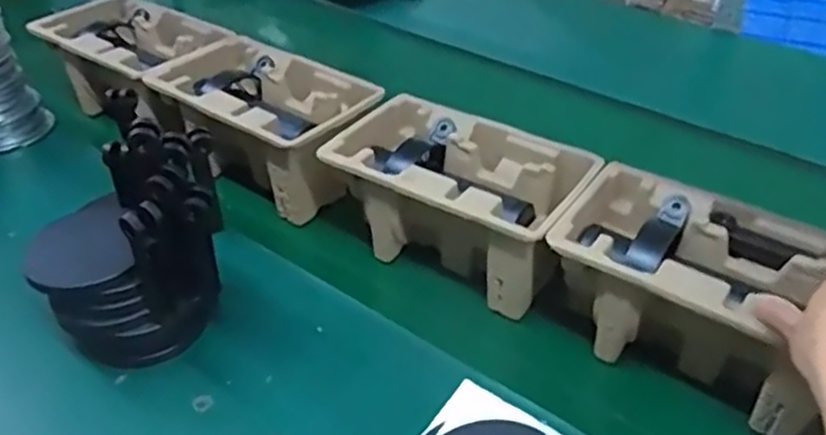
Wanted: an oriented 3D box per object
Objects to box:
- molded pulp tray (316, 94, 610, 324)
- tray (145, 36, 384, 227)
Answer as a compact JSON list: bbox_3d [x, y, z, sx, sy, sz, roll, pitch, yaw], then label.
[{"bbox_3d":[0.041,-0.016,0.654,0.229,0.103,0.146,23,40,24],"label":"molded pulp tray"},{"bbox_3d":[-0.159,-0.100,0.757,0.235,0.105,0.145,28,42,29],"label":"tray"}]

